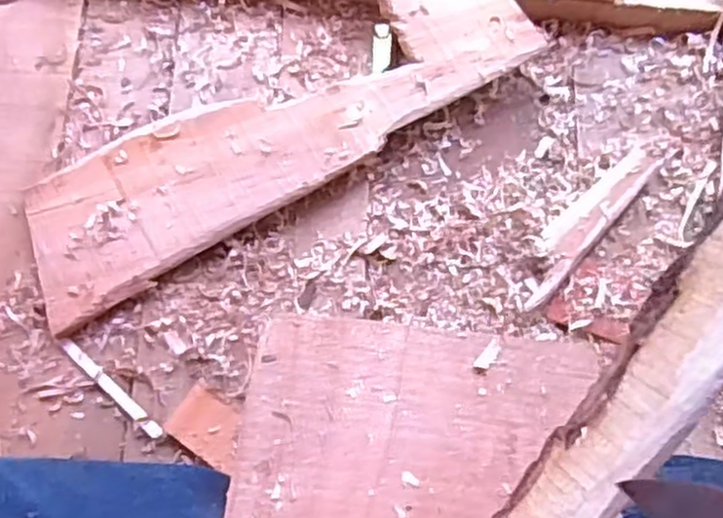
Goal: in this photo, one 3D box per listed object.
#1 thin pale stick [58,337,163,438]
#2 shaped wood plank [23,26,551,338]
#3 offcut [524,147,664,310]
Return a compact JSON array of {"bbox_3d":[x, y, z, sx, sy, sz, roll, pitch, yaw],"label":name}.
[{"bbox_3d":[-0.191,0.098,0.557,0.107,0.006,0.010,41,74,12],"label":"thin pale stick"},{"bbox_3d":[-0.067,-0.105,0.610,0.438,0.026,0.116,-30,74,-12],"label":"shaped wood plank"},{"bbox_3d":[0.188,-0.034,0.610,0.035,0.024,0.171,42,74,12],"label":"offcut"}]

